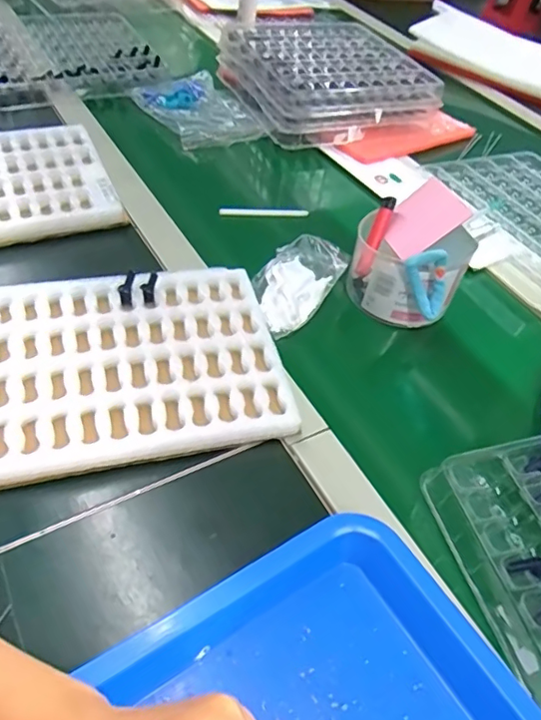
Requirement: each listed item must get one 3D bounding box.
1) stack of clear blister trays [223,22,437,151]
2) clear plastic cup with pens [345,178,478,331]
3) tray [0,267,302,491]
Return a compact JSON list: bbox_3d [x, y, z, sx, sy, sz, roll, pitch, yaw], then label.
[{"bbox_3d":[0.079,-0.427,0.858,0.251,0.082,0.259,-18,53,-24],"label":"stack of clear blister trays"},{"bbox_3d":[0.140,-0.102,0.558,0.101,0.107,0.095,5,47,-6],"label":"clear plastic cup with pens"},{"bbox_3d":[-0.129,0.001,0.458,0.267,0.031,0.186,-7,49,-16],"label":"tray"}]

